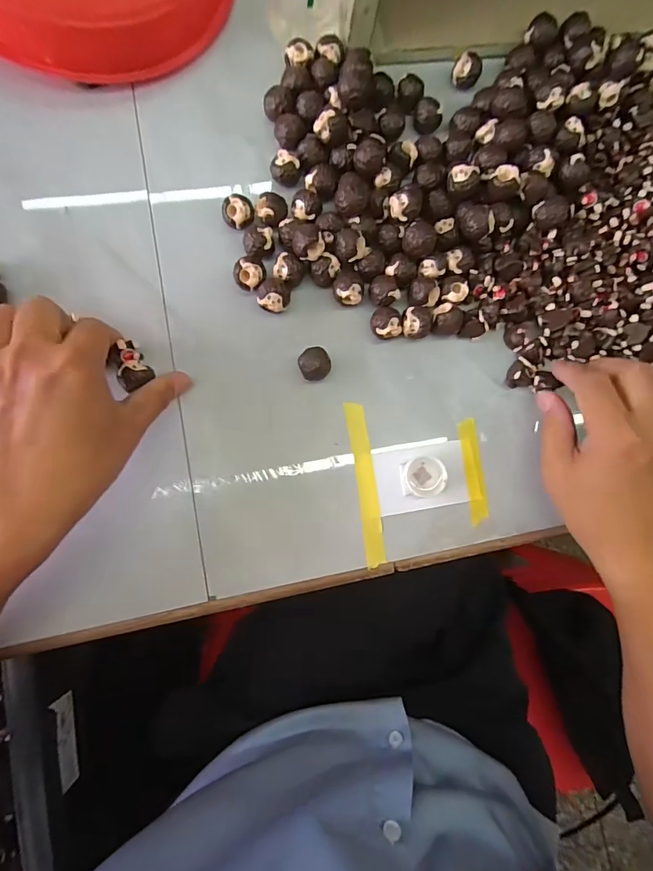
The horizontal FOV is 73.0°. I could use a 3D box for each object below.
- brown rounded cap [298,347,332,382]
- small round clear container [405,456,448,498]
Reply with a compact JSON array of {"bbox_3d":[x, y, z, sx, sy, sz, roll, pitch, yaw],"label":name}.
[{"bbox_3d":[-0.009,-0.054,0.344,0.024,0.022,0.024,1,83,-6],"label":"brown rounded cap"},{"bbox_3d":[0.078,0.032,0.346,0.031,0.016,0.030,1,83,-6],"label":"small round clear container"}]

